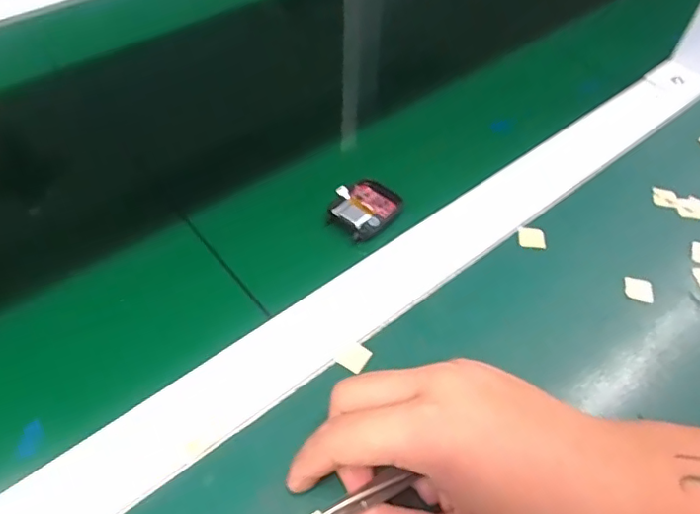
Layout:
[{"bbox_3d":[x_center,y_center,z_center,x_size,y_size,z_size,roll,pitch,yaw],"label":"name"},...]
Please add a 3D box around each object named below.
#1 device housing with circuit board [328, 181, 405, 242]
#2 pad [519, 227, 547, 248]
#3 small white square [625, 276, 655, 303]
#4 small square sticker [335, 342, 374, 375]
[{"bbox_3d":[0.011,-0.034,0.363,0.039,0.008,0.048,35,60,22],"label":"device housing with circuit board"},{"bbox_3d":[0.118,-0.012,0.356,0.017,0.004,0.016,6,56,-3],"label":"pad"},{"bbox_3d":[0.177,0.020,0.336,0.016,0.004,0.015,12,52,6],"label":"small white square"},{"bbox_3d":[0.003,0.053,0.296,0.015,0.004,0.015,29,57,18],"label":"small square sticker"}]

